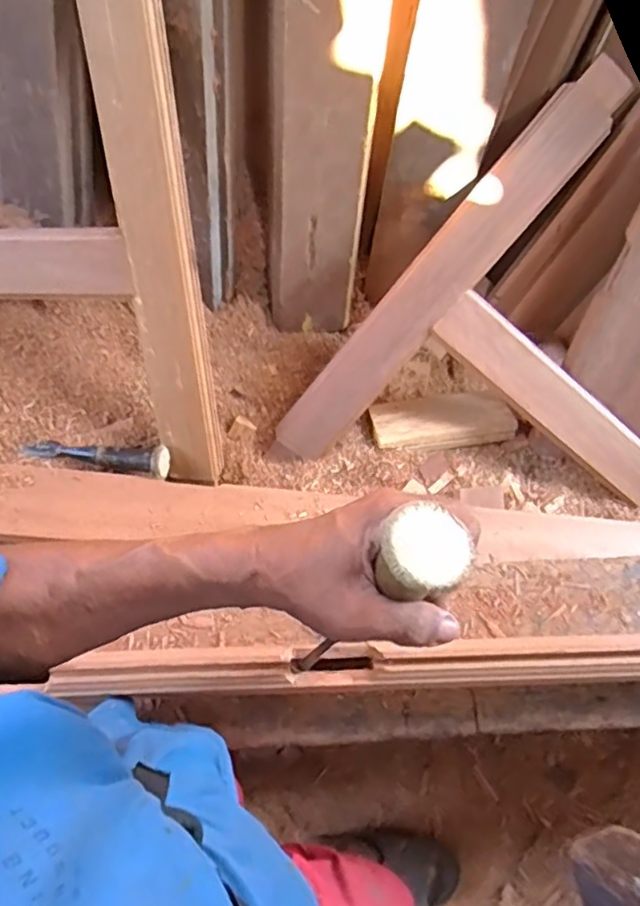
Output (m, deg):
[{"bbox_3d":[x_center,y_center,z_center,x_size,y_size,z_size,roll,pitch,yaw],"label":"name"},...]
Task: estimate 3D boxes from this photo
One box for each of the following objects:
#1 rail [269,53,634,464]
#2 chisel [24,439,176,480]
[{"bbox_3d":[0.168,-0.244,0.911,0.094,0.038,0.683,38,107,-11],"label":"rail"},{"bbox_3d":[-0.324,0.000,0.909,0.203,0.034,0.045,8,71,3],"label":"chisel"}]

